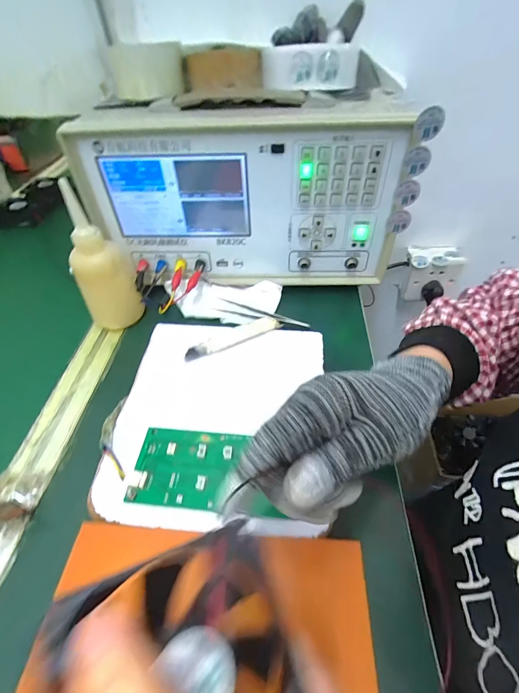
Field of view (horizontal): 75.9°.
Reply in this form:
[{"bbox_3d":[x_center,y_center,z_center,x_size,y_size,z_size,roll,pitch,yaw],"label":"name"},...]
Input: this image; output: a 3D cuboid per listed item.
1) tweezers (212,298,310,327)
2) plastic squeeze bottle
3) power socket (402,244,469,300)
[{"bbox_3d":[0.001,-0.039,0.403,0.115,0.014,0.021,14,49,19],"label":"tweezers"},{"bbox_3d":[-0.184,-0.095,0.376,0.062,0.145,0.068,-24,48,-16],"label":"plastic squeeze bottle"},{"bbox_3d":[0.309,-0.137,0.607,0.090,0.080,0.068,2,46,9],"label":"power socket"}]

